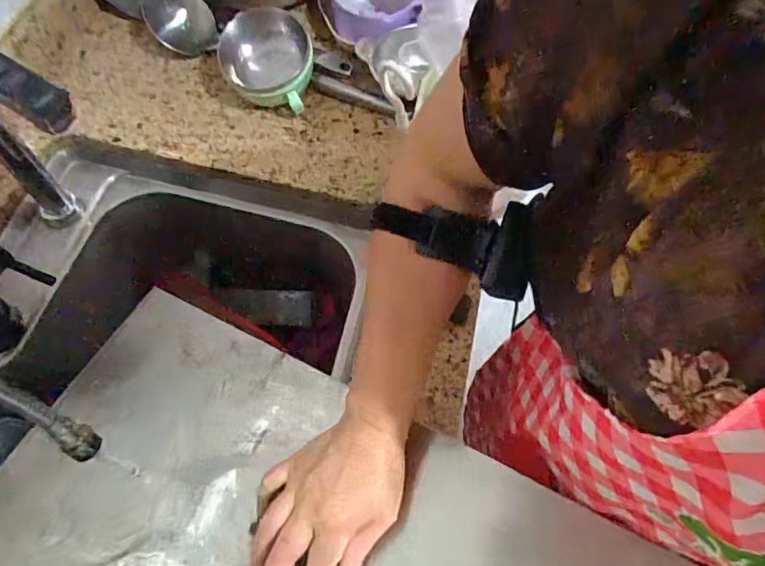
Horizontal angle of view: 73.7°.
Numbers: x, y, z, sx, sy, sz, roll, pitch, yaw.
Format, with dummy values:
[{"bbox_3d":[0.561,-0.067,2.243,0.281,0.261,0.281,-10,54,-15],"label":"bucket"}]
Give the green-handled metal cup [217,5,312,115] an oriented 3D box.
[{"bbox_3d":[-0.141,-0.262,0.623,0.110,0.086,0.093,-5,64,-6],"label":"green-handled metal cup"}]

